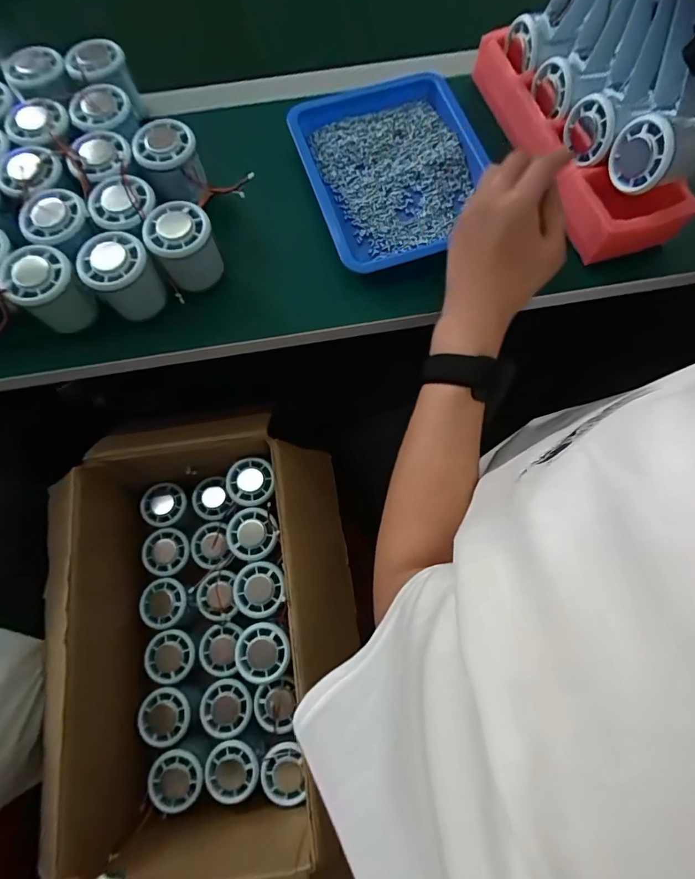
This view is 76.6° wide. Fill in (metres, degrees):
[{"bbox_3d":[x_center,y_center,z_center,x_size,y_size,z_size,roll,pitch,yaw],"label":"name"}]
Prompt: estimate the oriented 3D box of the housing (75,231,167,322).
[{"bbox_3d":[-0.200,-0.147,0.399,0.061,0.055,0.056,-35,75,-11],"label":"housing"}]

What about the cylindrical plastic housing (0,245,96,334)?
[{"bbox_3d":[-0.263,-0.131,0.394,0.052,0.059,0.053,0,72,0],"label":"cylindrical plastic housing"}]

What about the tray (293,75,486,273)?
[{"bbox_3d":[0.052,-0.277,0.454,0.176,0.028,0.223,-17,73,-6],"label":"tray"}]

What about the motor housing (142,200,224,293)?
[{"bbox_3d":[-0.148,-0.176,0.406,0.057,0.057,0.054,-21,73,-7],"label":"motor housing"}]

